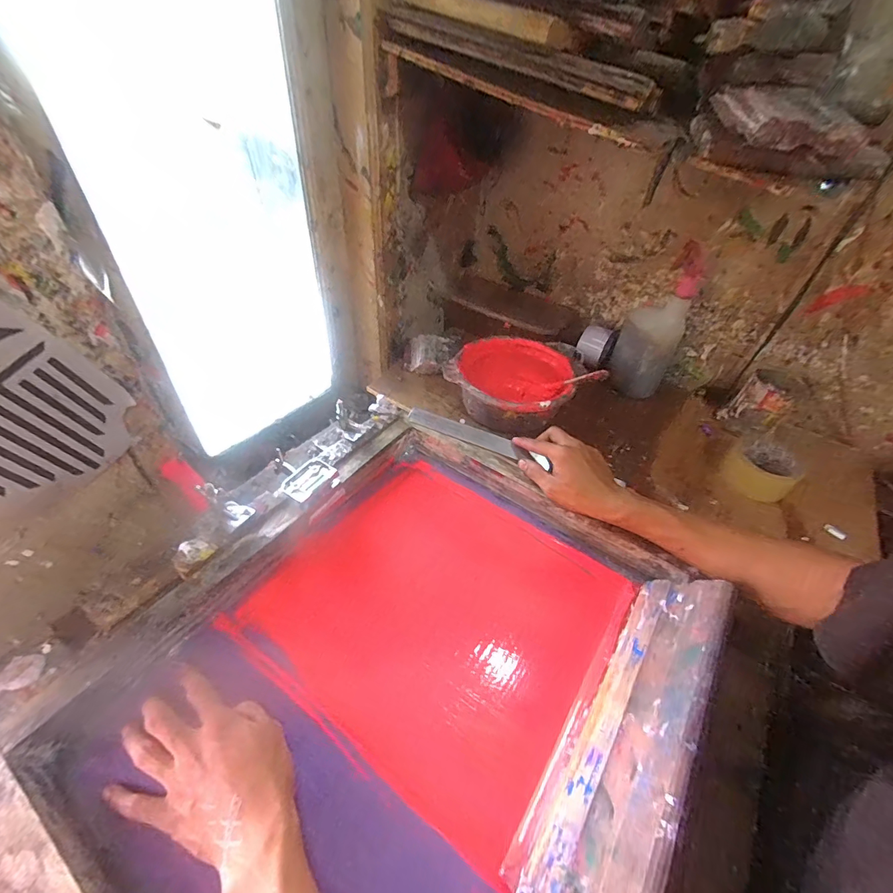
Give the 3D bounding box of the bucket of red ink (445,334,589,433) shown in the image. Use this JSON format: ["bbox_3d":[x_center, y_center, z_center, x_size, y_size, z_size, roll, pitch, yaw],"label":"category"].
[{"bbox_3d":[0.109,-0.098,0.698,0.183,0.089,0.182,2,44,-2],"label":"bucket of red ink"}]

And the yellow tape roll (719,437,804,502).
[{"bbox_3d":[0.465,0.035,0.619,0.086,0.050,0.089,2,44,-2],"label":"yellow tape roll"}]

